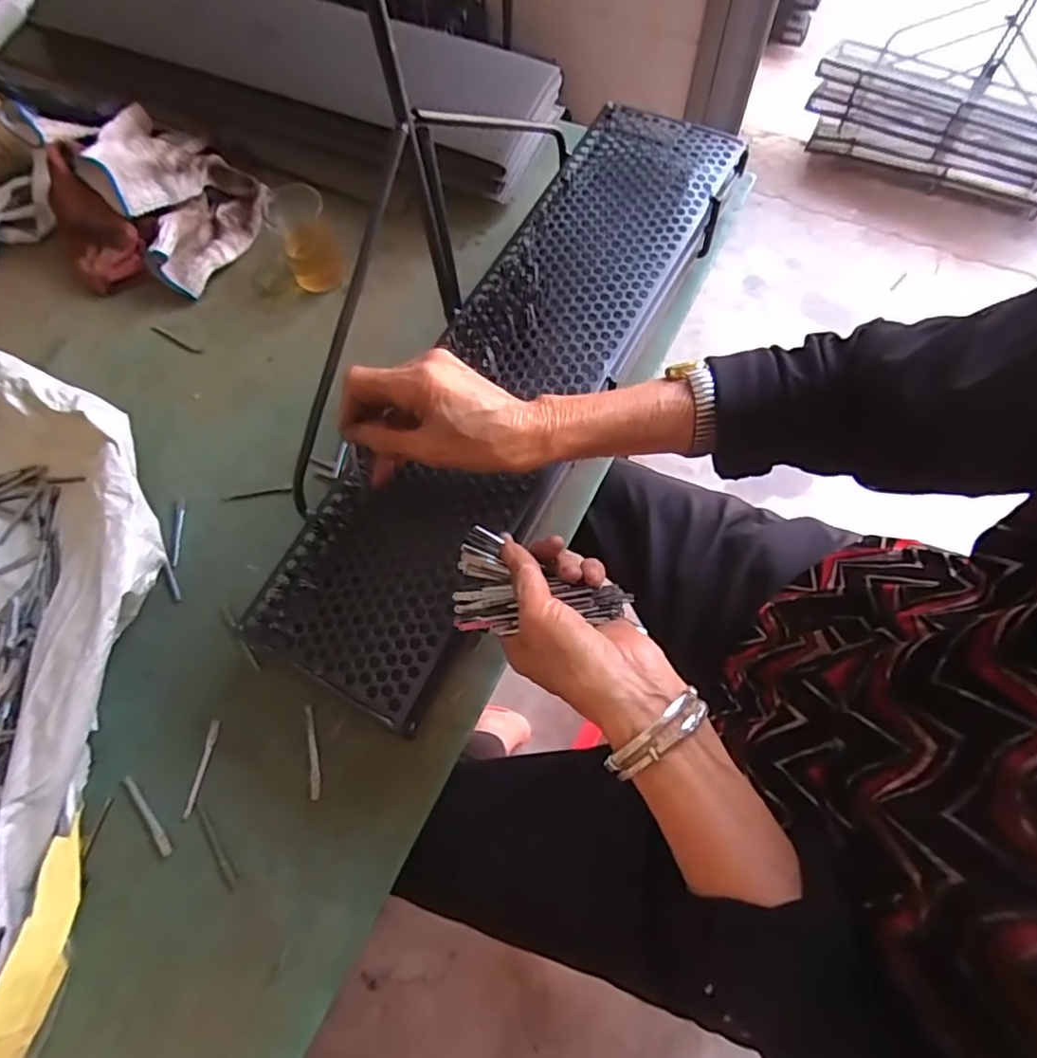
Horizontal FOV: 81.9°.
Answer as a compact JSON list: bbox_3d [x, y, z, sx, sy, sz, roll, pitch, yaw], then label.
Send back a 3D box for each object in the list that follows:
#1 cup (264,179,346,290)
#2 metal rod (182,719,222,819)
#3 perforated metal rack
[{"bbox_3d":[-0.211,-0.290,0.599,0.057,0.082,0.055,-23,67,-7],"label":"cup"},{"bbox_3d":[-0.236,0.179,0.446,0.008,0.004,0.069,7,67,6],"label":"metal rod"},{"bbox_3d":[0.004,-0.126,0.495,0.147,0.067,0.571,26,74,14],"label":"perforated metal rack"}]

